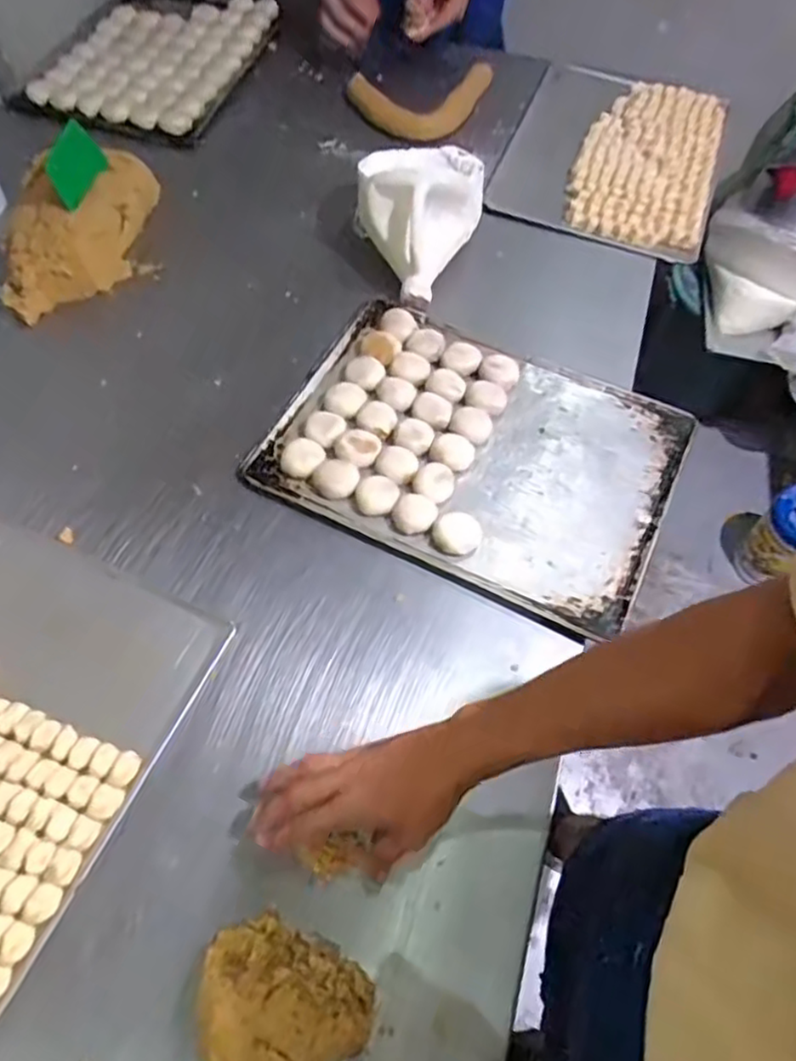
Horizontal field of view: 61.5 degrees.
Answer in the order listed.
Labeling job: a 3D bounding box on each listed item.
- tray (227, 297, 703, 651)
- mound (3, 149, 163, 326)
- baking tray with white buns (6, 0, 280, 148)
[{"bbox_3d":[0.098,-0.112,0.823,0.465,0.030,0.356,25,61,12],"label":"tray"},{"bbox_3d":[-0.471,-0.431,0.954,0.181,0.084,0.303,9,59,3],"label":"mound"},{"bbox_3d":[-0.461,-0.967,1.305,0.382,0.034,0.565,13,59,5],"label":"baking tray with white buns"}]

